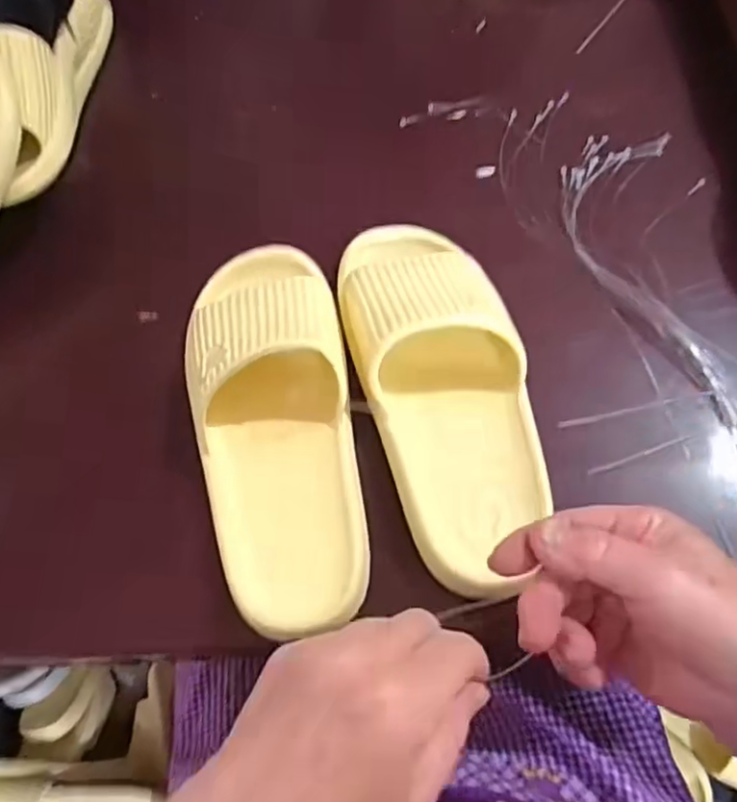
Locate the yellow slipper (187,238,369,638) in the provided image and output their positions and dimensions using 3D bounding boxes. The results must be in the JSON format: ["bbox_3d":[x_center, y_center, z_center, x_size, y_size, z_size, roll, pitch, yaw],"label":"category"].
[{"bbox_3d":[-0.058,0.004,0.391,0.096,0.055,0.252,-11,65,-4],"label":"yellow slipper"}]

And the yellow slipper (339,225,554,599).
[{"bbox_3d":[0.047,-0.015,0.400,0.101,0.059,0.258,-11,69,-4],"label":"yellow slipper"}]

